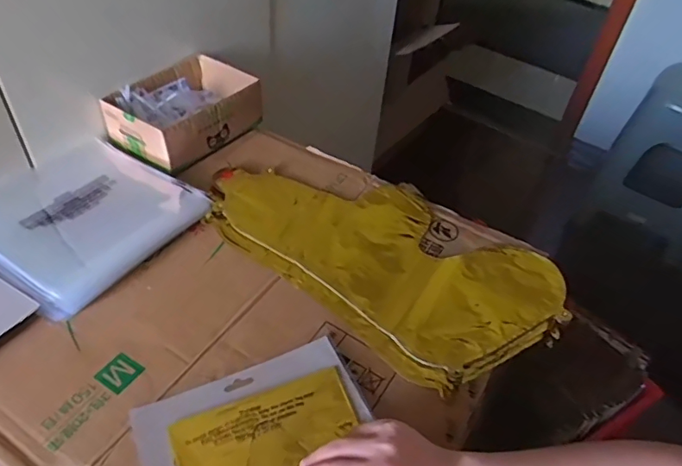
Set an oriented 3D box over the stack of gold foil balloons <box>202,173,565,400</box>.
[{"bbox_3d":[0.047,0.017,0.633,0.405,0.023,0.233,33,50,24],"label":"stack of gold foil balloons"}]

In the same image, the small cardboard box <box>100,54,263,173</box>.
[{"bbox_3d":[-0.217,-0.172,0.739,0.139,0.064,0.188,30,49,22],"label":"small cardboard box"}]

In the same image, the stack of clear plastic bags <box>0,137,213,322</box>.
[{"bbox_3d":[-0.305,-0.024,0.615,0.213,0.019,0.218,28,48,20],"label":"stack of clear plastic bags"}]

